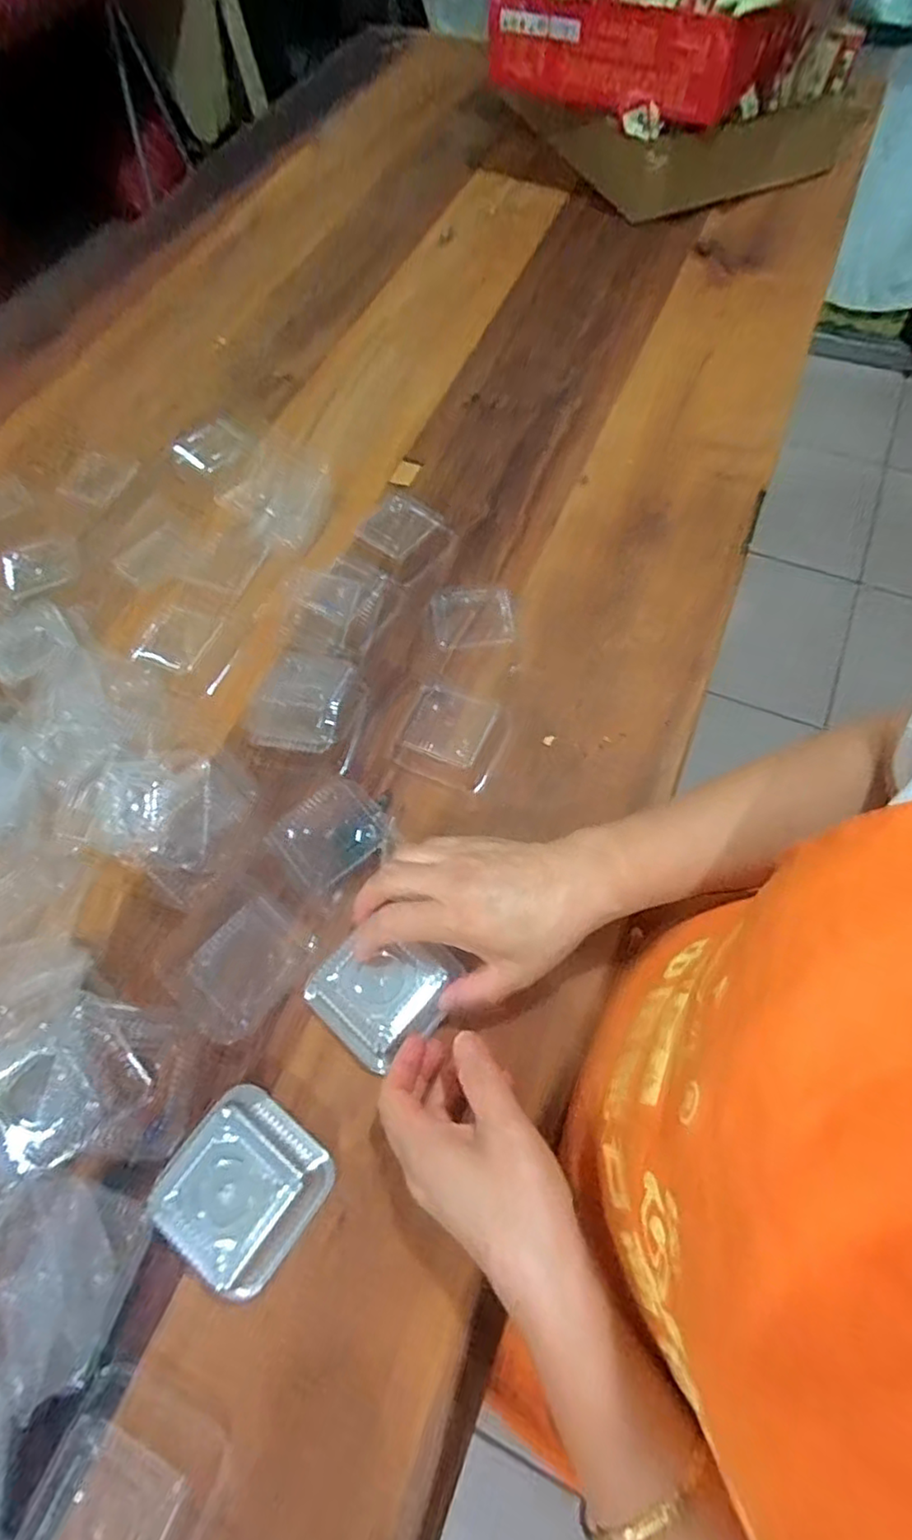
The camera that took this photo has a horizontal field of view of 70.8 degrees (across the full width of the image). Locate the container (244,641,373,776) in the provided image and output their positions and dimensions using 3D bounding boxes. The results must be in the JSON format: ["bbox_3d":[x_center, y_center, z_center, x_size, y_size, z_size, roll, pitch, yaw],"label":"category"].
[{"bbox_3d":[-0.118,-0.057,0.510,0.081,0.028,0.096,11,66,3],"label":"container"}]

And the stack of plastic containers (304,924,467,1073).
[{"bbox_3d":[-0.044,0.138,0.409,0.073,0.025,0.083,41,71,16],"label":"stack of plastic containers"}]

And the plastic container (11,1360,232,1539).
[{"bbox_3d":[-0.168,0.367,0.314,0.080,0.034,0.090,21,67,12],"label":"plastic container"}]

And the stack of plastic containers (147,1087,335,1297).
[{"bbox_3d":[-0.123,0.239,0.368,0.085,0.031,0.079,36,70,16],"label":"stack of plastic containers"}]

